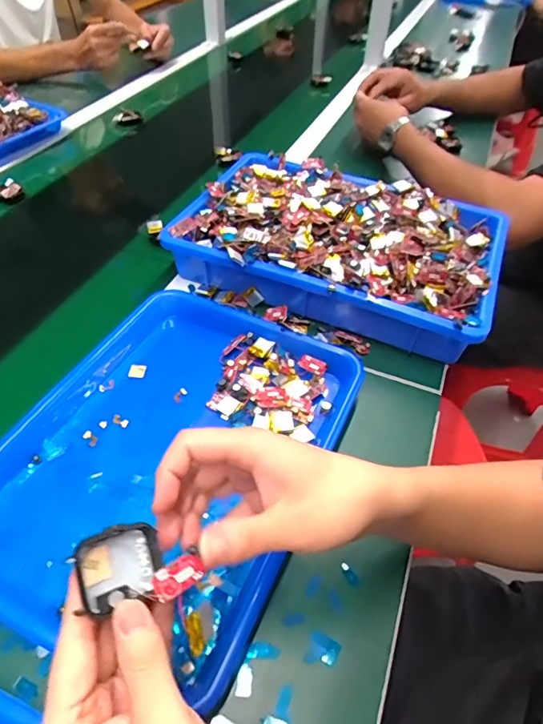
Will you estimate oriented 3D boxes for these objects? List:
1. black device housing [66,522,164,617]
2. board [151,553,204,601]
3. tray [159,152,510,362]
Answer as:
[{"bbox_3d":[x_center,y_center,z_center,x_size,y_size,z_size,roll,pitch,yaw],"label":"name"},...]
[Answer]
[{"bbox_3d":[-0.076,0.101,0.233,0.043,0.011,0.034,-6,73,-43],"label":"black device housing"},{"bbox_3d":[-0.049,0.111,0.241,0.029,0.004,0.015,-18,67,-49],"label":"board"},{"bbox_3d":[0.079,-0.156,0.577,0.377,0.080,0.246,20,52,12],"label":"tray"}]

